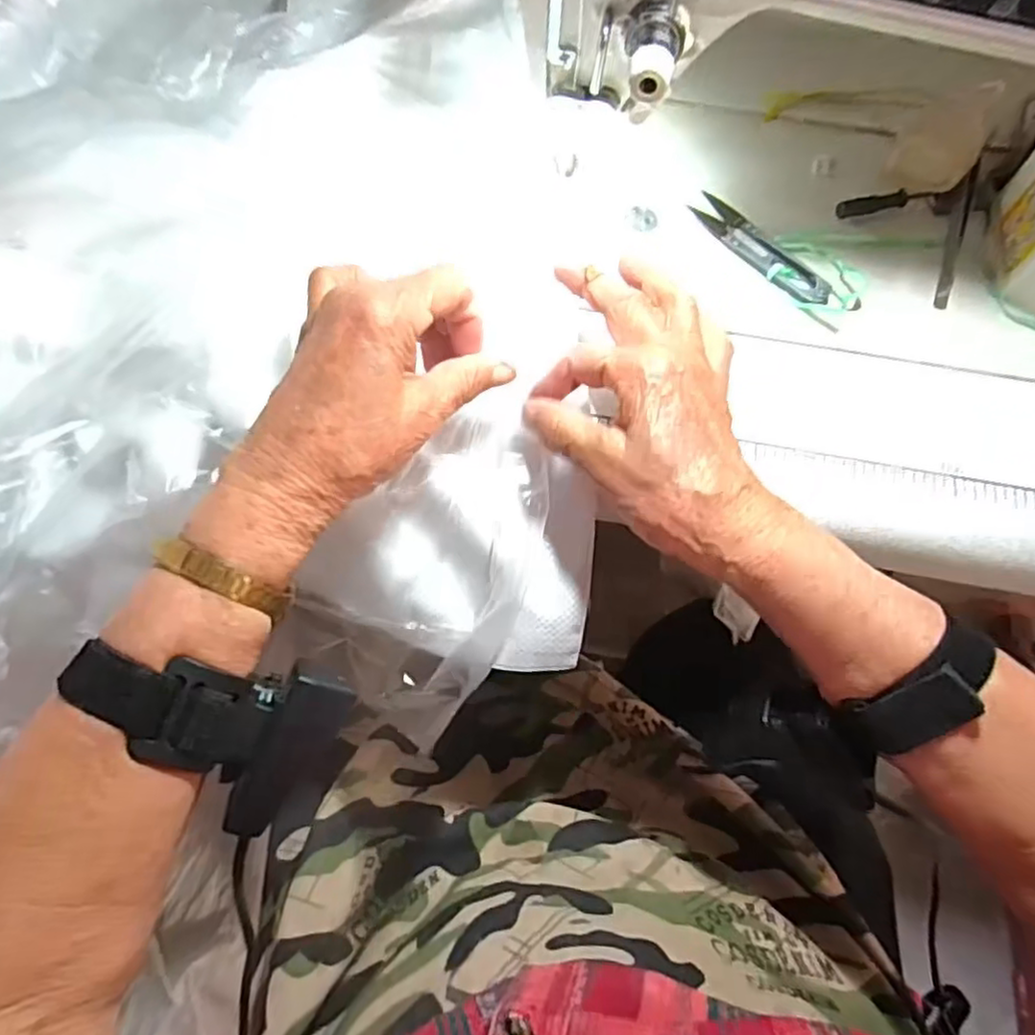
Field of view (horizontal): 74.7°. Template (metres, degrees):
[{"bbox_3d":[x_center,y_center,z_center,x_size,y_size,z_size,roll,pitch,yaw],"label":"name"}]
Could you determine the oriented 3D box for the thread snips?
[{"bbox_3d":[0.139,-0.154,0.387,0.020,0.005,0.095,-36,73,-16],"label":"thread snips"}]

